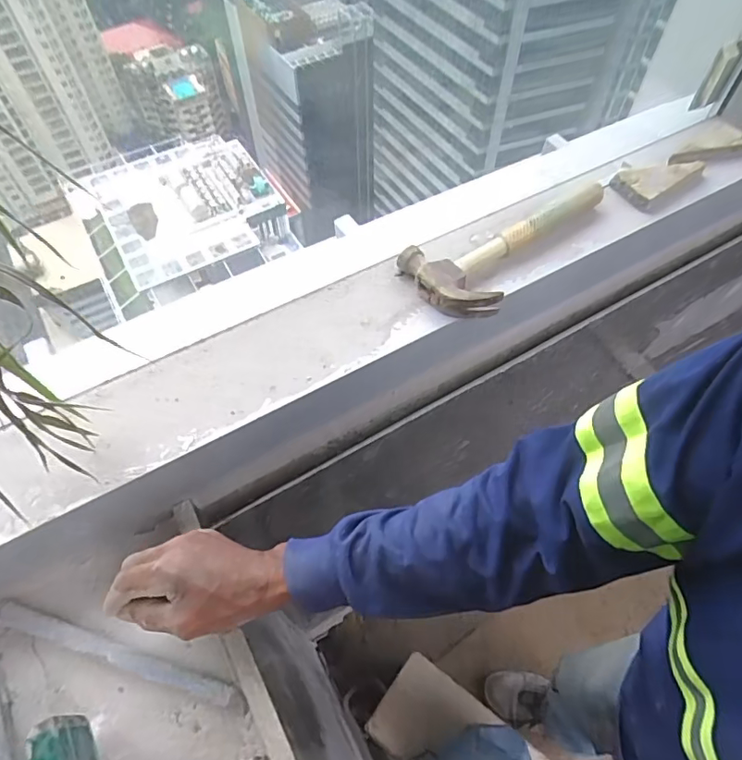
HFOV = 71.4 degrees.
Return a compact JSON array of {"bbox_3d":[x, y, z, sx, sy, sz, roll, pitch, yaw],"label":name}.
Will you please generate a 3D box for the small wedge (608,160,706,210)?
[{"bbox_3d":[0.371,-0.266,0.673,0.120,0.023,0.061,-31,63,-18],"label":"small wedge"}]

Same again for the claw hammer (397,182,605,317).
[{"bbox_3d":[0.180,-0.154,0.593,0.280,0.035,0.104,-24,61,-14],"label":"claw hammer"}]

